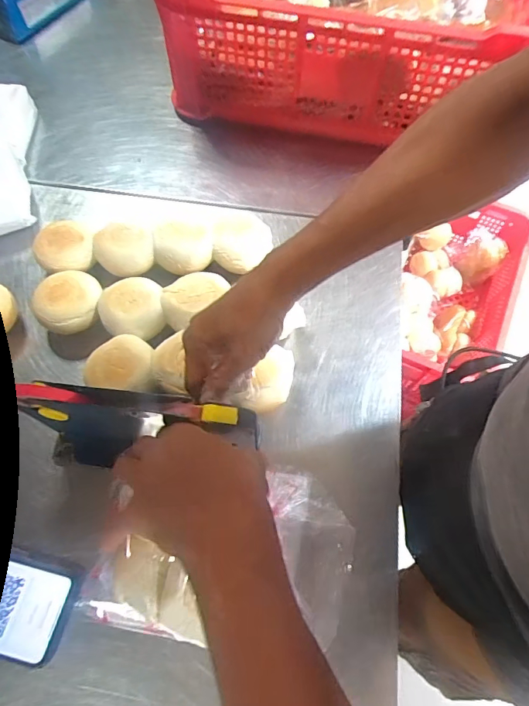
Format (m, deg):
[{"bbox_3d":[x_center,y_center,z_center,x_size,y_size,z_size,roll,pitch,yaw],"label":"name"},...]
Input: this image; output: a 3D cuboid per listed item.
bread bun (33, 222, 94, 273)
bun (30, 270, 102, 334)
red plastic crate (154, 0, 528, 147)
[{"bbox_3d":[-0.248,-0.124,0.550,0.066,0.045,0.068,0,66,0],"label":"bread bun"},{"bbox_3d":[-0.231,-0.059,0.515,0.076,0.054,0.074,-14,66,-9],"label":"bun"},{"bbox_3d":[0.134,-0.507,0.659,0.503,0.198,0.348,11,65,3],"label":"red plastic crate"}]

